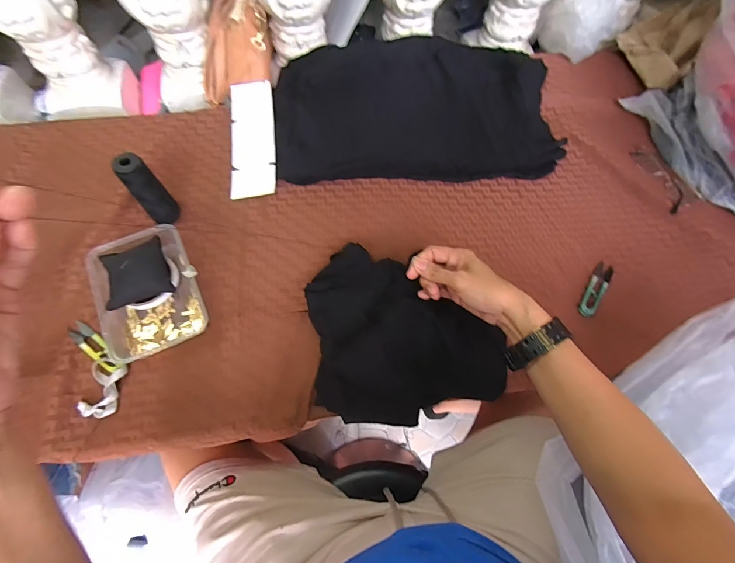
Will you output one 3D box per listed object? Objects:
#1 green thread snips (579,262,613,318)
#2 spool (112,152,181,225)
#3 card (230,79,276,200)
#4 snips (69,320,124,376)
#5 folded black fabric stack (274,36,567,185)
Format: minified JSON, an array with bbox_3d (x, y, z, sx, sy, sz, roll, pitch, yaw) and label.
[{"bbox_3d":[0.341,0.012,0.526,0.024,0.008,0.098,34,69,11],"label":"green thread snips"},{"bbox_3d":[-0.302,-0.123,0.493,0.037,0.111,0.039,1,67,-3],"label":"spool"},{"bbox_3d":[-0.195,-0.245,0.602,0.074,0.008,0.224,-8,74,1],"label":"card"},{"bbox_3d":[-0.355,0.085,0.458,0.097,0.011,0.023,36,70,11],"label":"snips"},{"bbox_3d":[0.081,-0.310,0.628,0.470,0.055,0.276,-2,67,-4],"label":"folded black fabric stack"}]

